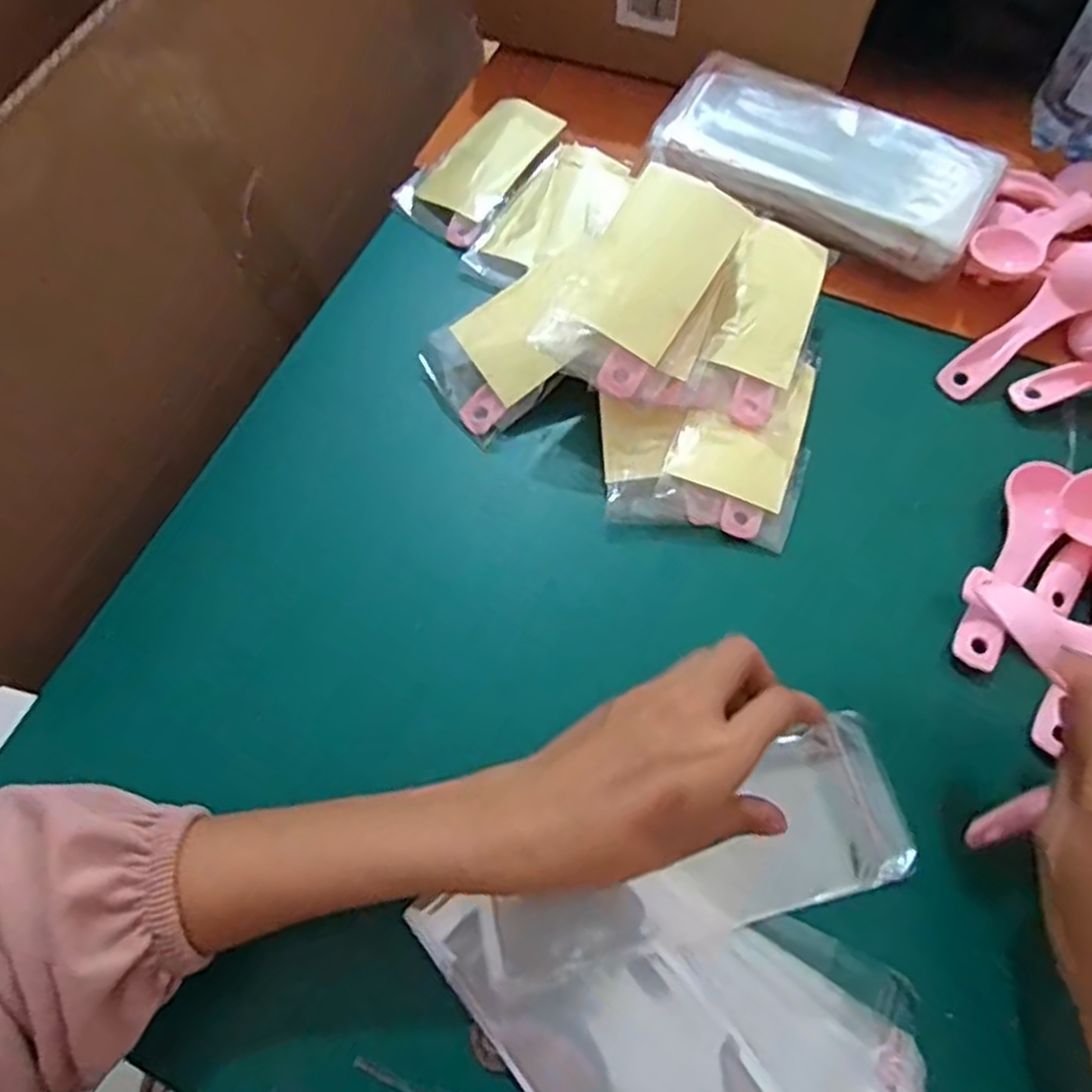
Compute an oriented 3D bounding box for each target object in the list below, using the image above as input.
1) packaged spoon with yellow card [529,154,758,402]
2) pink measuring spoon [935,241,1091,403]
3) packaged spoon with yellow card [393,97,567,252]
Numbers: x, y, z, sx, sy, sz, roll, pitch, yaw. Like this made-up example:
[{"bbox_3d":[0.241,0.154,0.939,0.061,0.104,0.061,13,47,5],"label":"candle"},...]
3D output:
[{"bbox_3d":[0.050,-0.129,0.367,0.066,0.016,0.111,33,91,9],"label":"packaged spoon with yellow card"},{"bbox_3d":[0.264,-0.121,0.403,0.114,0.011,0.034,-40,66,1],"label":"pink measuring spoon"},{"bbox_3d":[-0.042,-0.243,0.471,0.066,0.022,0.104,35,70,19],"label":"packaged spoon with yellow card"}]

